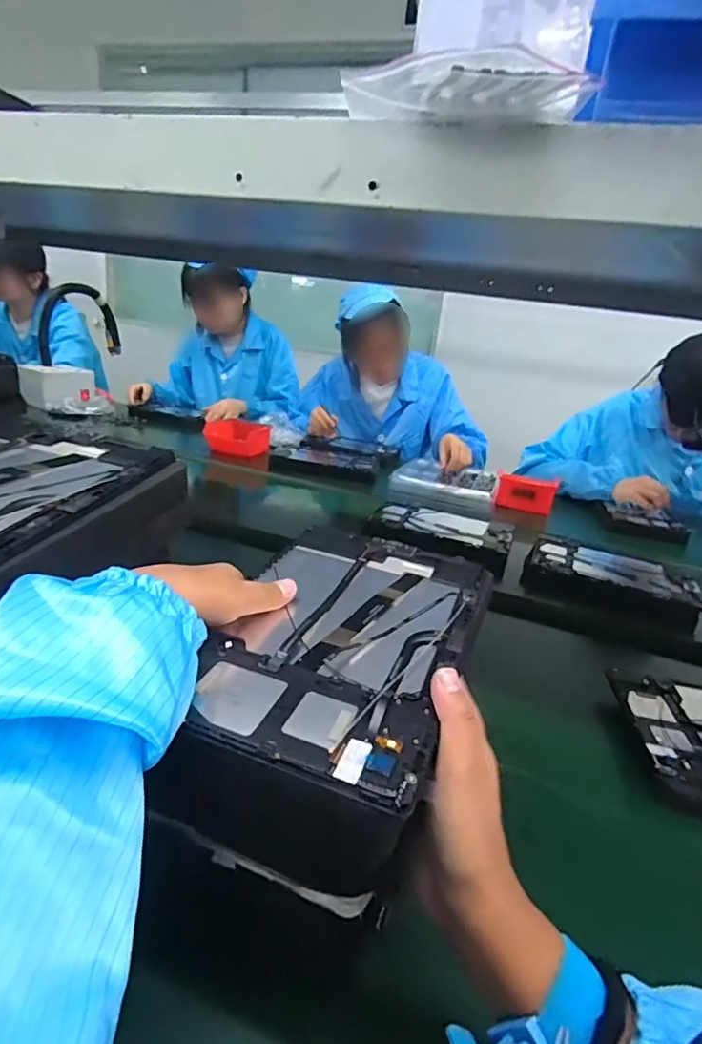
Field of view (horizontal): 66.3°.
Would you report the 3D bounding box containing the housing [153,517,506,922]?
[{"bbox_3d":[-0.008,0.106,0.342,0.146,0.103,0.252,12,22,17],"label":"housing"}]

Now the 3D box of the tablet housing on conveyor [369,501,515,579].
[{"bbox_3d":[0.154,0.025,0.926,0.234,0.044,0.148,12,22,15],"label":"tablet housing on conveyor"}]

